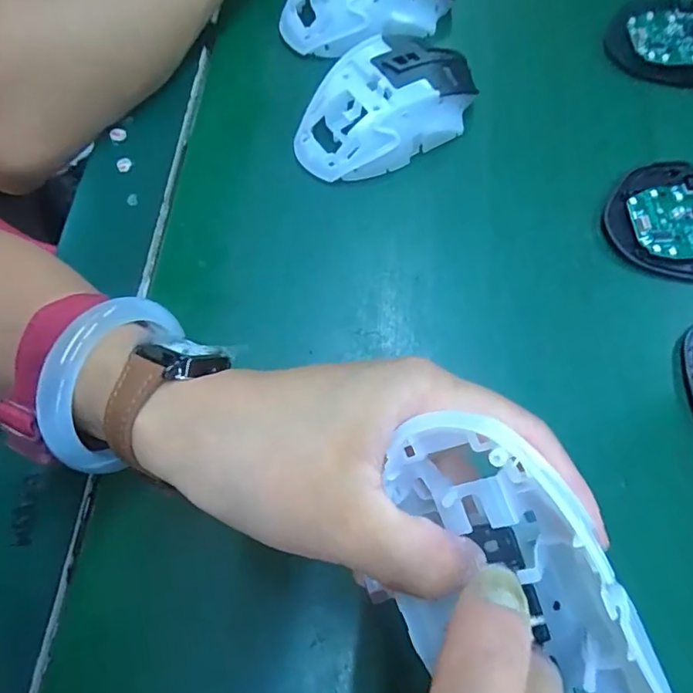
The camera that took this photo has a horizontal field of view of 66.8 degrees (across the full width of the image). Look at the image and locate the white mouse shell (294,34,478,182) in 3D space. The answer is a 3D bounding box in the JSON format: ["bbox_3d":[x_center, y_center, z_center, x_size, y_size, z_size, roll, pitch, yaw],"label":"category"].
[{"bbox_3d":[0.024,-0.140,0.304,0.116,0.035,0.060,-32,72,-10],"label":"white mouse shell"}]

